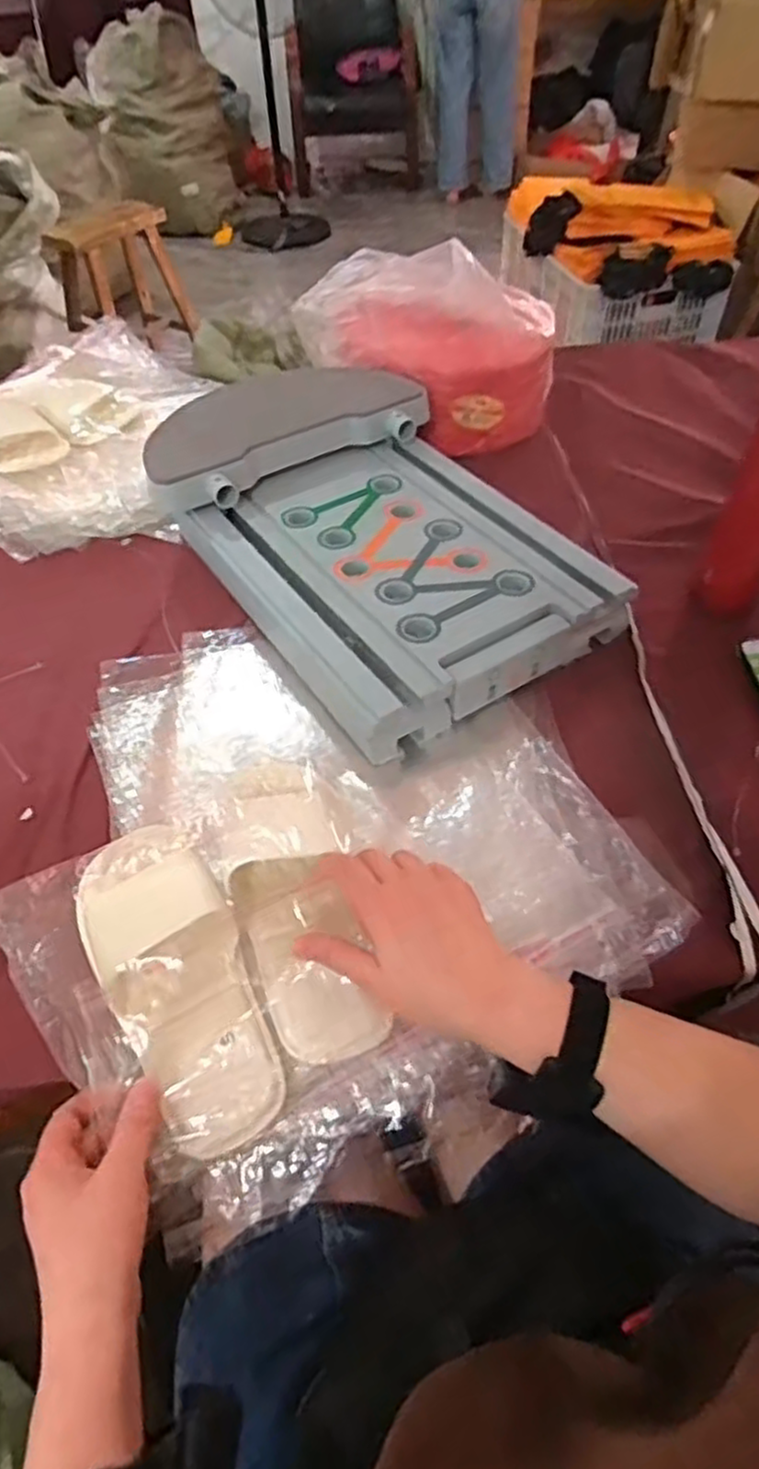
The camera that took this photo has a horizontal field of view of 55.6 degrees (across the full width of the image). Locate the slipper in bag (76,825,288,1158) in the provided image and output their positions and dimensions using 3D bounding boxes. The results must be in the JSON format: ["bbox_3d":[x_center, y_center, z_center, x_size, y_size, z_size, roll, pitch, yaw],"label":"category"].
[{"bbox_3d":[-0.139,0.155,0.480,0.092,0.052,0.224,-25,61,-17],"label":"slipper in bag"}]

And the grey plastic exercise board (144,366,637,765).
[{"bbox_3d":[-0.008,-0.217,0.745,0.322,0.093,0.471,-28,55,-19],"label":"grey plastic exercise board"}]

